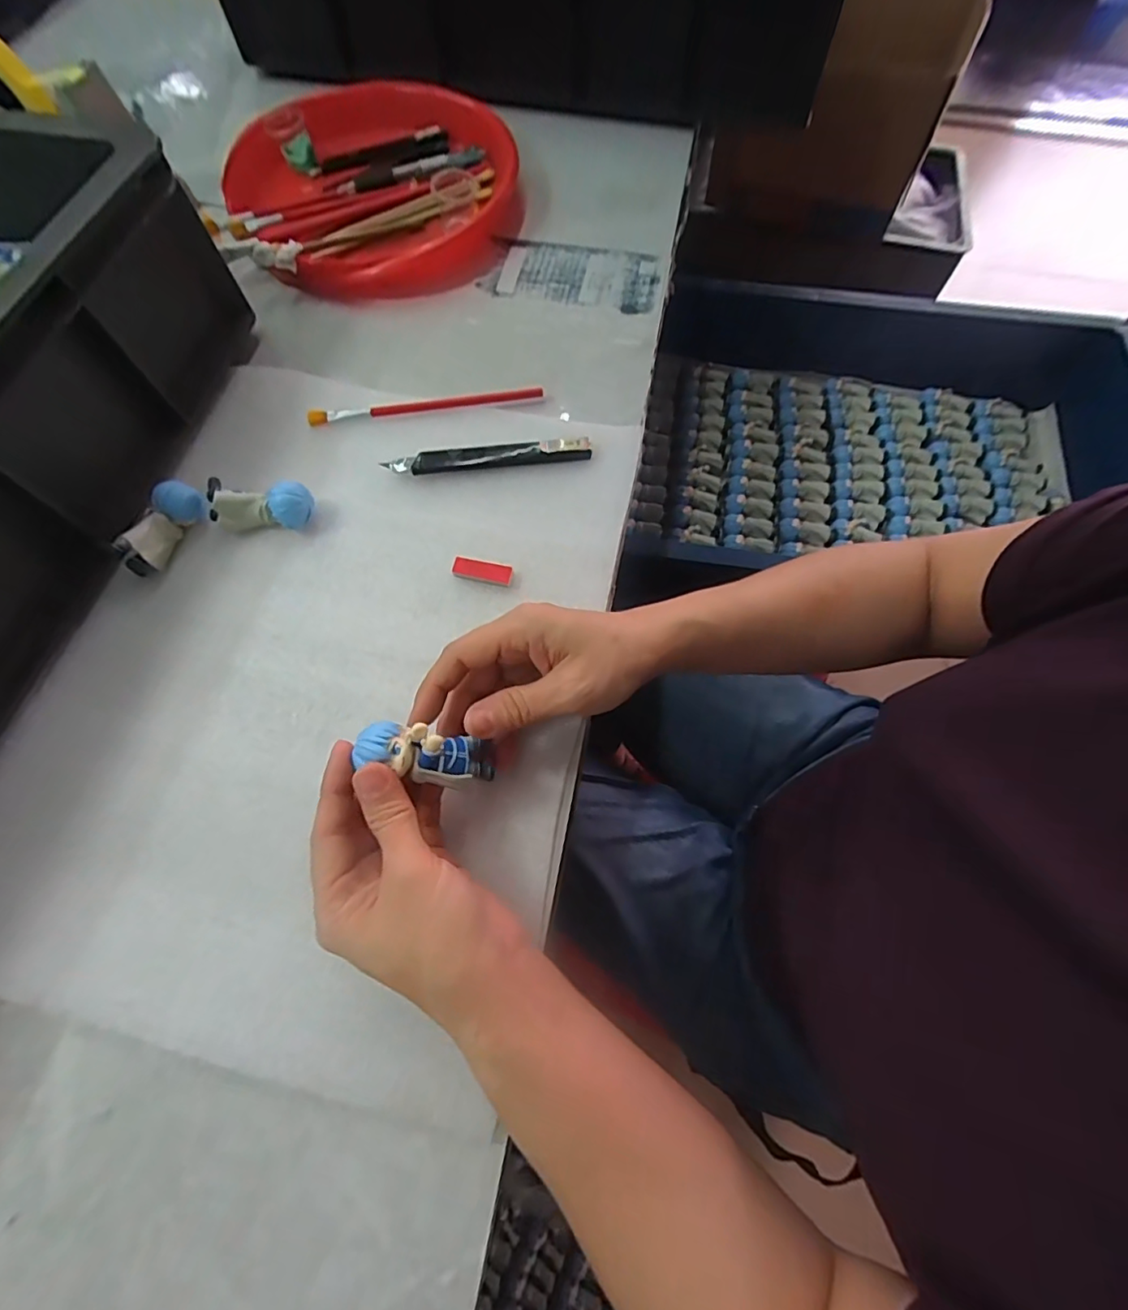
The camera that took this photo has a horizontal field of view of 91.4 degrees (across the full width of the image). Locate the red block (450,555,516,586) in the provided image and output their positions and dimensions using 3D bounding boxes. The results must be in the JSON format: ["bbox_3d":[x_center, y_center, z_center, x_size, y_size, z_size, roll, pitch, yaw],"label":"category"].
[{"bbox_3d":[-0.051,-0.053,0.343,0.038,0.004,0.014,14,69,6],"label":"red block"}]

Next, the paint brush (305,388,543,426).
[{"bbox_3d":[-0.098,-0.179,0.396,0.165,0.011,0.008,-8,68,-3],"label":"paint brush"}]

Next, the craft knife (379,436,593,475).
[{"bbox_3d":[-0.050,-0.134,0.373,0.137,0.009,0.017,-7,68,-3],"label":"craft knife"}]

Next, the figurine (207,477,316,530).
[{"bbox_3d":[-0.192,-0.093,0.350,0.064,0.026,0.025,6,68,2],"label":"figurine"}]

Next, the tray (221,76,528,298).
[{"bbox_3d":[-0.169,-0.418,0.482,0.243,0.033,0.255,-34,72,-13],"label":"tray"}]

